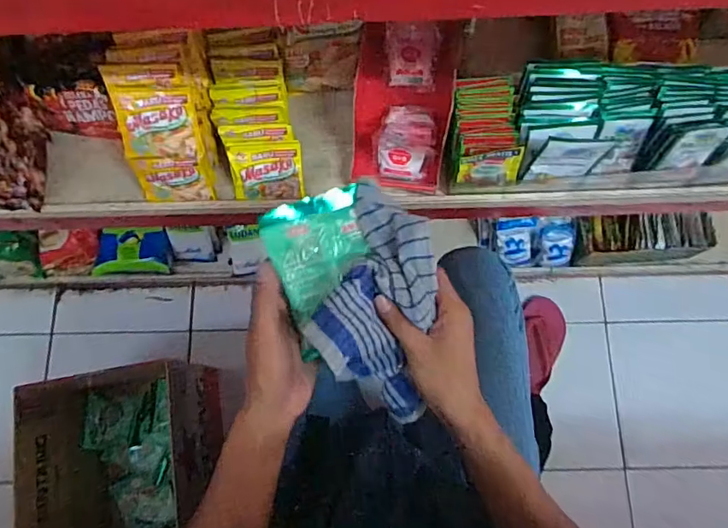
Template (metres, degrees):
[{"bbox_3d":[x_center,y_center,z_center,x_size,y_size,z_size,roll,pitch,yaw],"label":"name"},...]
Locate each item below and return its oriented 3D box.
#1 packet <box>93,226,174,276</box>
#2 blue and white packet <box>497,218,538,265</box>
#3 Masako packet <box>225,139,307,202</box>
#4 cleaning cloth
[{"bbox_3d":[-0.458,-0.024,1.009,0.135,0.060,0.086,-3,76,0],"label":"packet"},{"bbox_3d":[0.304,-0.043,1.008,0.078,0.032,0.113,-6,114,2],"label":"blue and white packet"},{"bbox_3d":[-0.119,-0.113,0.622,0.086,0.008,0.072,-3,119,-1],"label":"Masako packet"},{"bbox_3d":[0.010,0.036,0.482,0.103,0.129,0.209,3,76,1],"label":"cleaning cloth"}]

